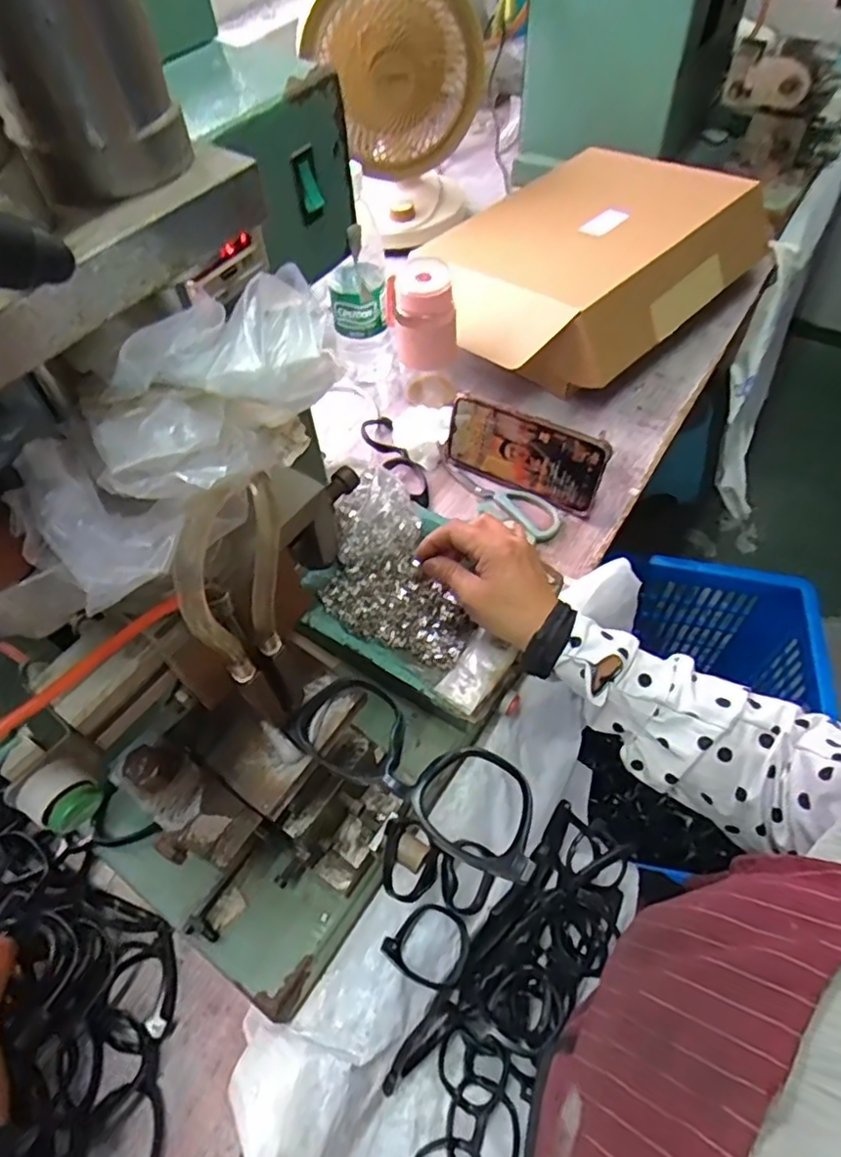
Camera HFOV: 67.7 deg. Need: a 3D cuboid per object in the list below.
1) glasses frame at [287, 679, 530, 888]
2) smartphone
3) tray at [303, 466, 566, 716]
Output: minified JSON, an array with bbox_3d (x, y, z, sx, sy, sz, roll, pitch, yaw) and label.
[{"bbox_3d":[-0.002,0.088,0.296,0.133,0.018,0.045,28,62,21],"label":"glasses frame"},{"bbox_3d":[0.102,-0.127,0.627,0.165,0.079,0.007,27,42,21],"label":"smartphone"},{"bbox_3d":[-0.002,0.004,0.506,0.197,0.031,0.151,28,62,21],"label":"tray"}]

